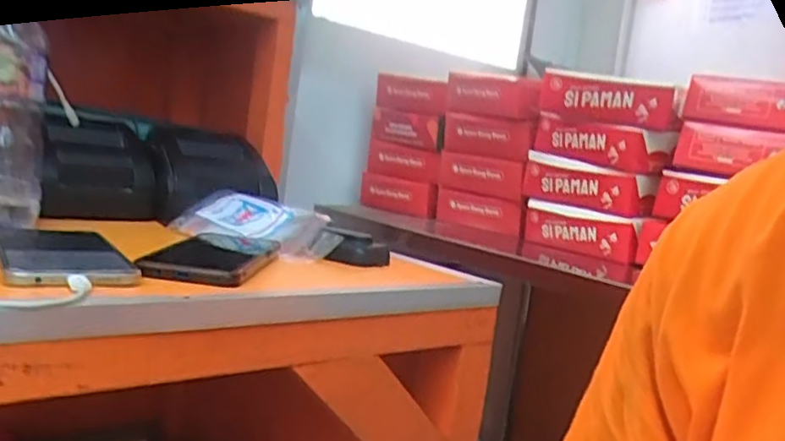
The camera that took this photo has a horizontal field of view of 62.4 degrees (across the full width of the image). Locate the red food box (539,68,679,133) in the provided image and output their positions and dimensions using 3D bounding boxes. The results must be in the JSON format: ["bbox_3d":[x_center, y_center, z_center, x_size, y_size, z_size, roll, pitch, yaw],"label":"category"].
[{"bbox_3d":[0.319,-0.180,0.964,0.196,0.074,0.061,10,6,26],"label":"red food box"}]

